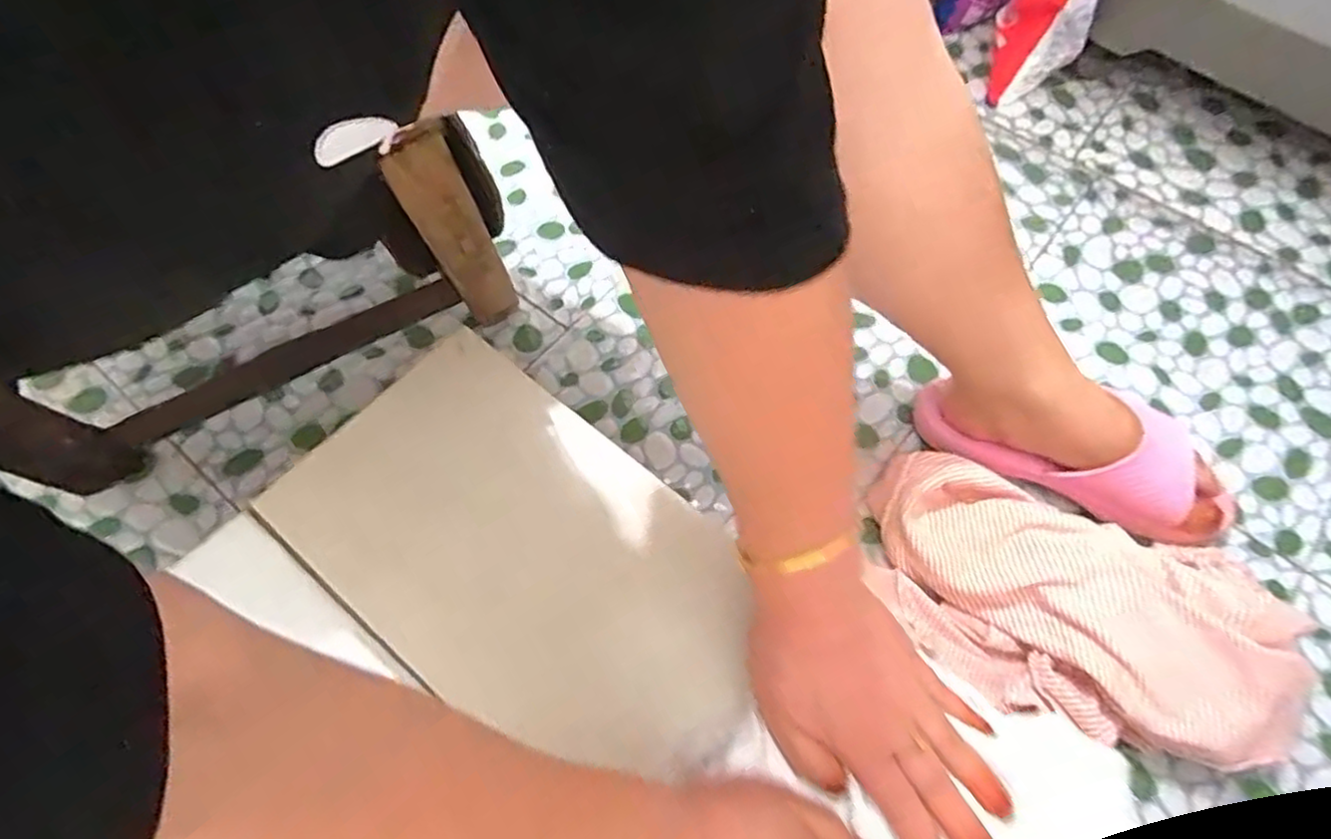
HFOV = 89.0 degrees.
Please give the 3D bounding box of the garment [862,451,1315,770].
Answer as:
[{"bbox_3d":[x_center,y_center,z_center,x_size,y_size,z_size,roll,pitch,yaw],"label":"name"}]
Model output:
[{"bbox_3d":[0.286,0.128,0.481,0.288,0.094,0.172,27,65,11],"label":"garment"}]

